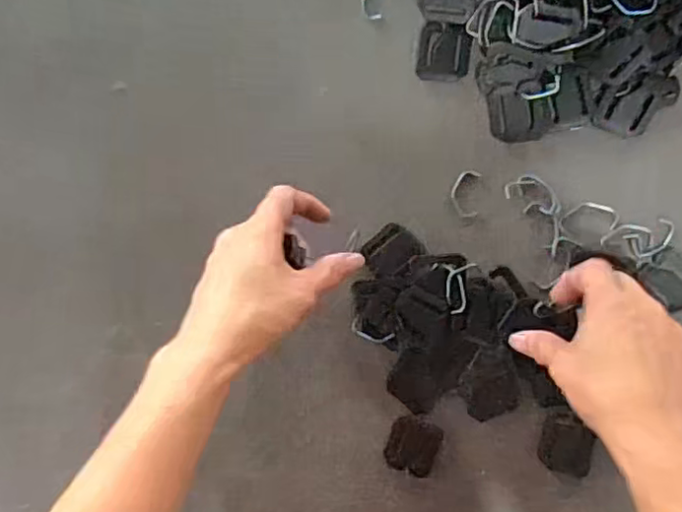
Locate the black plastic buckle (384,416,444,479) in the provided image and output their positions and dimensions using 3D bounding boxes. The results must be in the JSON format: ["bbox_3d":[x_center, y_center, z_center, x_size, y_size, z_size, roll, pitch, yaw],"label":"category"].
[{"bbox_3d":[0.050,0.131,0.434,0.035,0.004,0.039,16,93,4],"label":"black plastic buckle"}]

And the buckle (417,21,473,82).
[{"bbox_3d":[0.070,-0.137,0.426,0.034,0.005,0.038,11,93,4],"label":"buckle"}]

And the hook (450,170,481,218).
[{"bbox_3d":[0.084,-0.042,0.426,0.019,0.004,0.032,6,92,4],"label":"hook"}]

